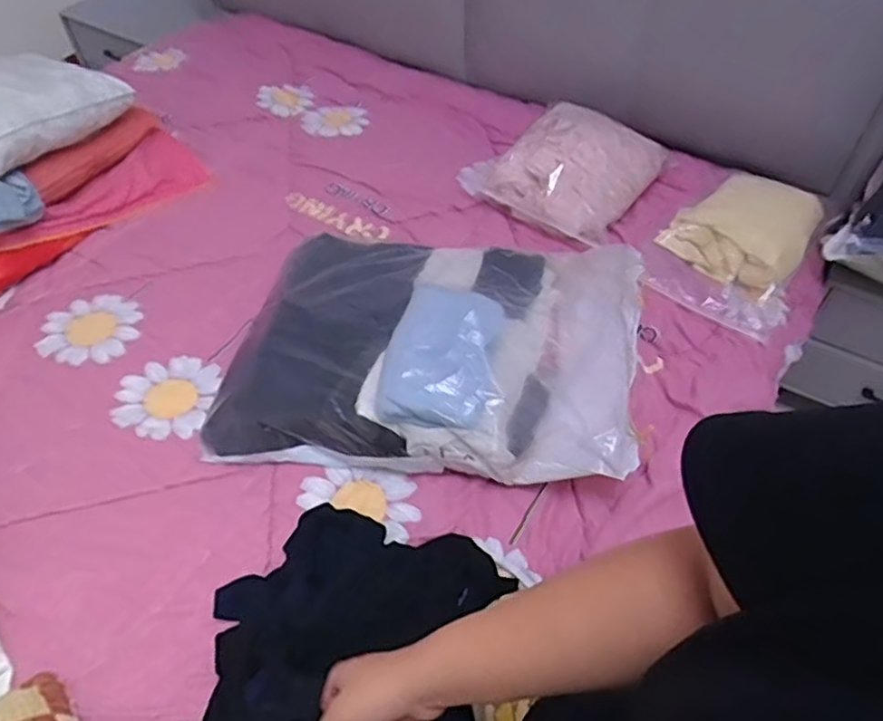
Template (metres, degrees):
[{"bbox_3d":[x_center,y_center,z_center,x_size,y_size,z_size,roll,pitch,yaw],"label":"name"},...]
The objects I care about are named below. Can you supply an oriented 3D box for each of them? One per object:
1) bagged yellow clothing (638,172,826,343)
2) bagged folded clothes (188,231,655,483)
[{"bbox_3d":[0.521,-0.210,1.190,0.249,0.101,0.340,24,56,20],"label":"bagged yellow clothing"},{"bbox_3d":[-0.015,-0.037,1.043,0.624,0.192,0.424,8,53,8],"label":"bagged folded clothes"}]

